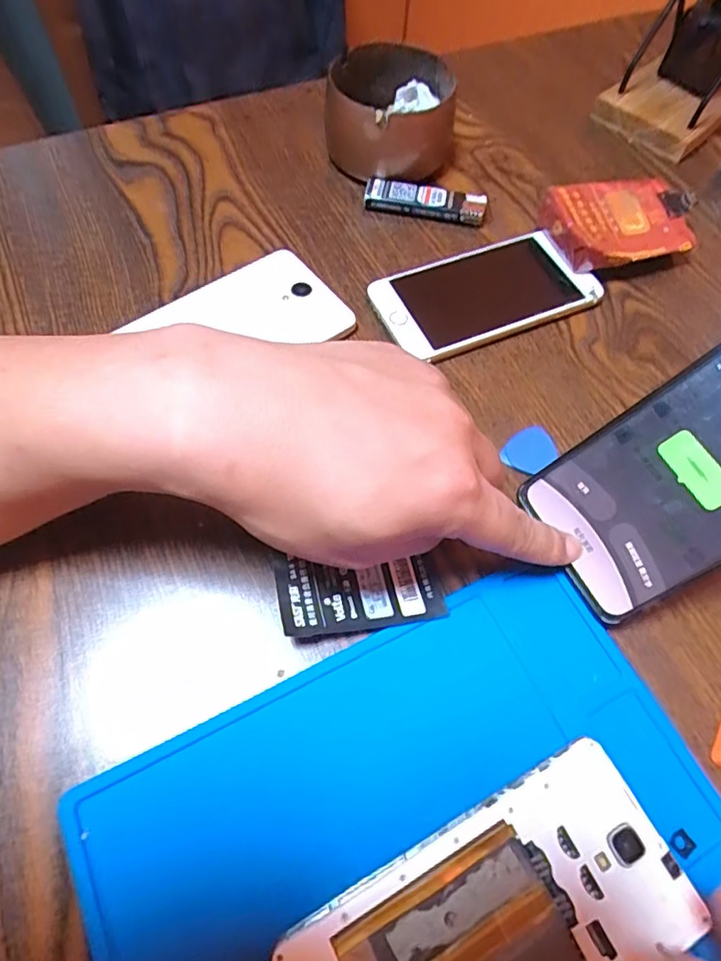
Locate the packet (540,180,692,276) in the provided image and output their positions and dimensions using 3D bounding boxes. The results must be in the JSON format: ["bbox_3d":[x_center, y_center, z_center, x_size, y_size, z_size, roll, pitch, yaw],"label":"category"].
[{"bbox_3d":[0.165,-0.161,0.353,0.086,0.031,0.057,-16,65,-10],"label":"packet"}]

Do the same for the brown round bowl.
[{"bbox_3d":[0.020,-0.249,0.380,0.084,0.052,0.080,1,63,-2],"label":"brown round bowl"}]

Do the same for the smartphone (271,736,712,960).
[{"bbox_3d":[0.046,0.158,0.192,0.138,0.010,0.068,-25,67,-14],"label":"smartphone"}]

